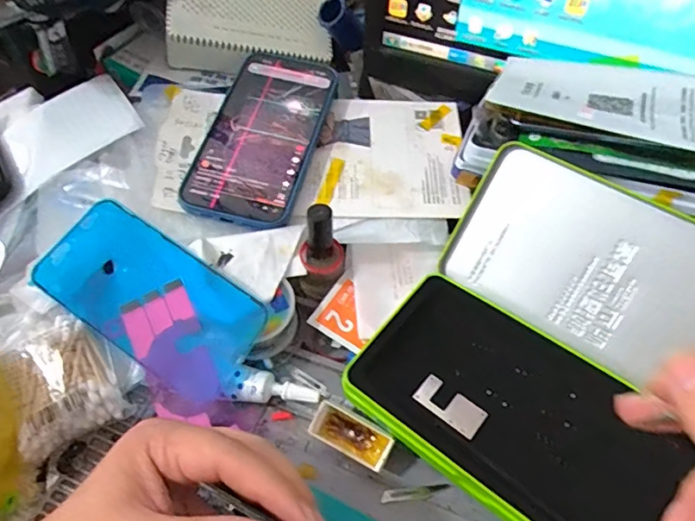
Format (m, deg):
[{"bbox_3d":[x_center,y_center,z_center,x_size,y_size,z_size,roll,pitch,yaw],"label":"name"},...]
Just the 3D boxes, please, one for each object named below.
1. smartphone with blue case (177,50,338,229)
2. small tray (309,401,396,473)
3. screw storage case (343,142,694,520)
[{"bbox_3d":[-0.065,-0.101,0.393,0.084,0.009,0.167,11,60,7],"label":"smartphone with blue case"},{"bbox_3d":[0.002,0.103,0.301,0.047,0.019,0.020,25,63,15],"label":"small tray"},{"bbox_3d":[0.128,0.048,0.300,0.185,0.060,0.202,35,65,19],"label":"screw storage case"}]

